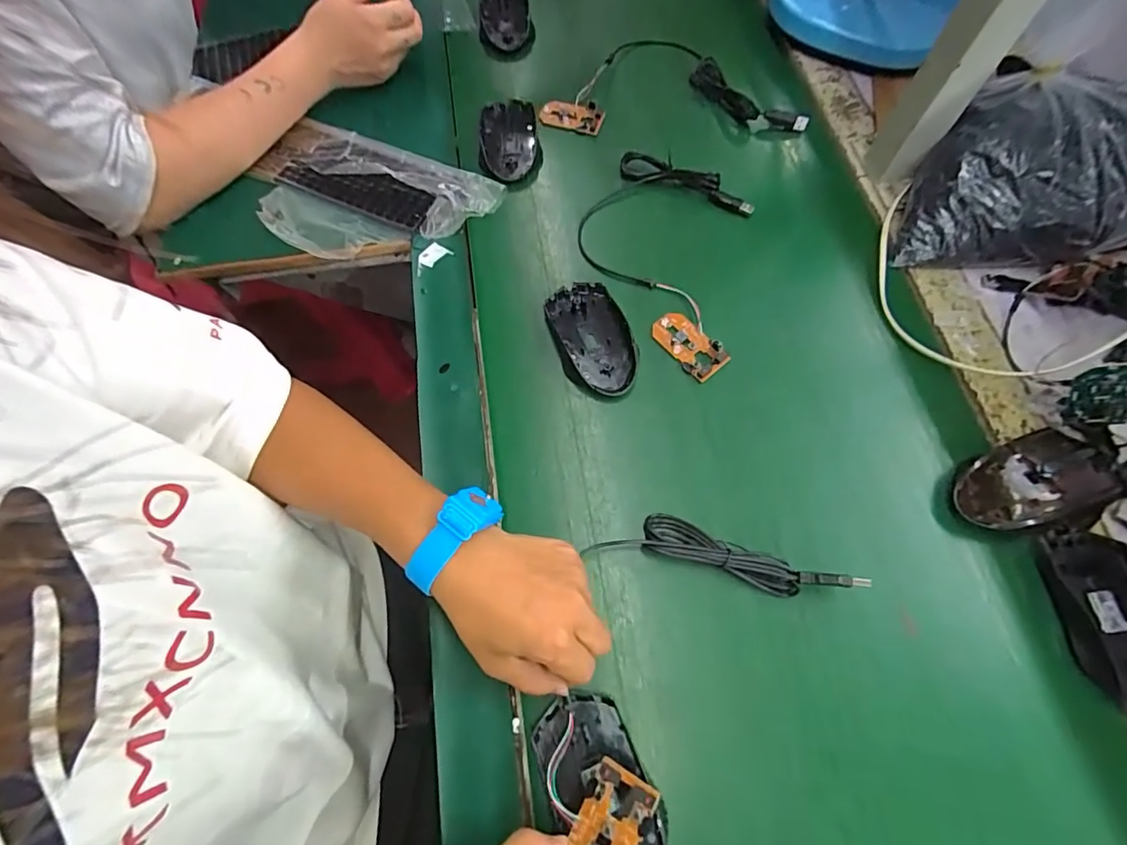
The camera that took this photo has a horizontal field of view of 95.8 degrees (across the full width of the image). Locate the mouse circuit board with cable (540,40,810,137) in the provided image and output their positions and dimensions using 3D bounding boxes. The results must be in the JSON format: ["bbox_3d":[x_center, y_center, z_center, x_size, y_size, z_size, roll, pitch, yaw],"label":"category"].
[{"bbox_3d":[0.118,-0.390,0.579,0.279,0.023,0.162,0,67,2],"label":"mouse circuit board with cable"}]

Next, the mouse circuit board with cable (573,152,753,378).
[{"bbox_3d":[0.088,-0.158,0.480,0.155,0.014,0.229,13,68,7],"label":"mouse circuit board with cable"}]

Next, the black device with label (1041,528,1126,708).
[{"bbox_3d":[0.391,0.137,0.361,0.068,0.017,0.117,-6,67,-1],"label":"black device with label"}]

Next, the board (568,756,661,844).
[{"bbox_3d":[0.022,0.230,0.282,0.038,0.010,0.068,24,69,10],"label":"board"}]

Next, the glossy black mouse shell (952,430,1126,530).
[{"bbox_3d":[0.352,0.045,0.377,0.113,0.041,0.067,-19,68,-6],"label":"glossy black mouse shell"}]

